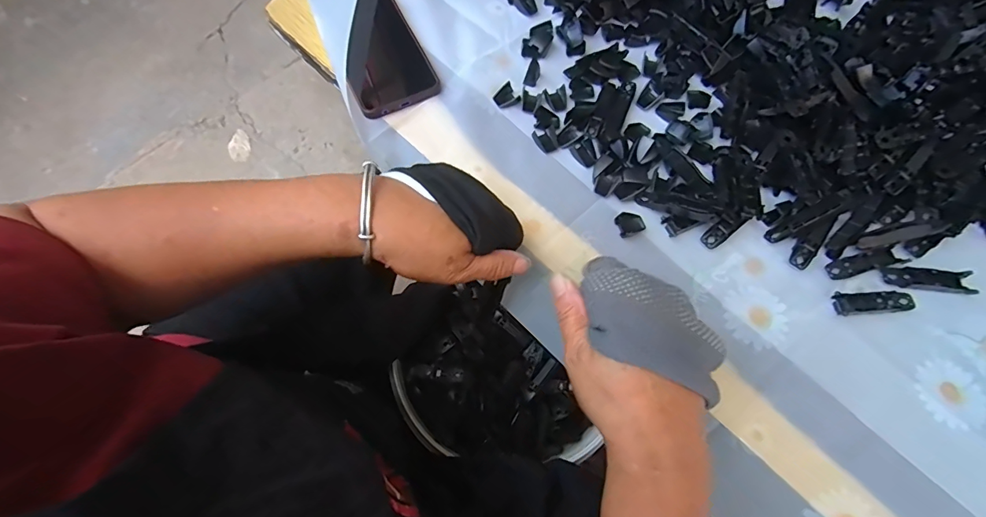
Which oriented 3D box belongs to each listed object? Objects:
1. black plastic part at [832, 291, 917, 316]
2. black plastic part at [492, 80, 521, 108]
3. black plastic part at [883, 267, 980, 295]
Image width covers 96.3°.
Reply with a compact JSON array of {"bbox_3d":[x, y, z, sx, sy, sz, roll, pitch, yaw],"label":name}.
[{"bbox_3d":[0.294,0.034,0.338,0.063,0.007,0.016,-2,68,-1],"label":"black plastic part"},{"bbox_3d":[0.012,-0.151,0.410,0.023,0.007,0.021,-42,74,-15],"label":"black plastic part"},{"bbox_3d":[0.340,0.016,0.345,0.063,0.005,0.018,6,68,2],"label":"black plastic part"}]

